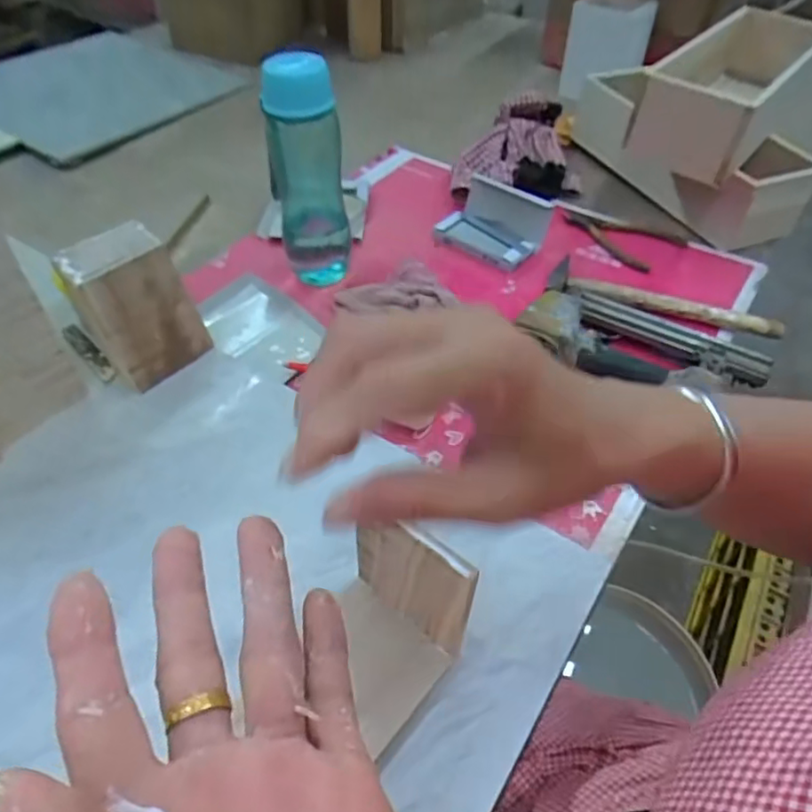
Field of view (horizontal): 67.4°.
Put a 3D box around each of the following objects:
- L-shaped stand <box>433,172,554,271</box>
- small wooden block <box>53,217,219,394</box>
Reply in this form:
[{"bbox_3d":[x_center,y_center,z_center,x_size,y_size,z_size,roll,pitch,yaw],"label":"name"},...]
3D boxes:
[{"bbox_3d":[0.110,-0.235,0.769,0.128,0.053,0.095,26,52,22],"label":"L-shaped stand"},{"bbox_3d":[-0.254,-0.091,0.570,0.093,0.108,0.095,35,55,28],"label":"small wooden block"}]

